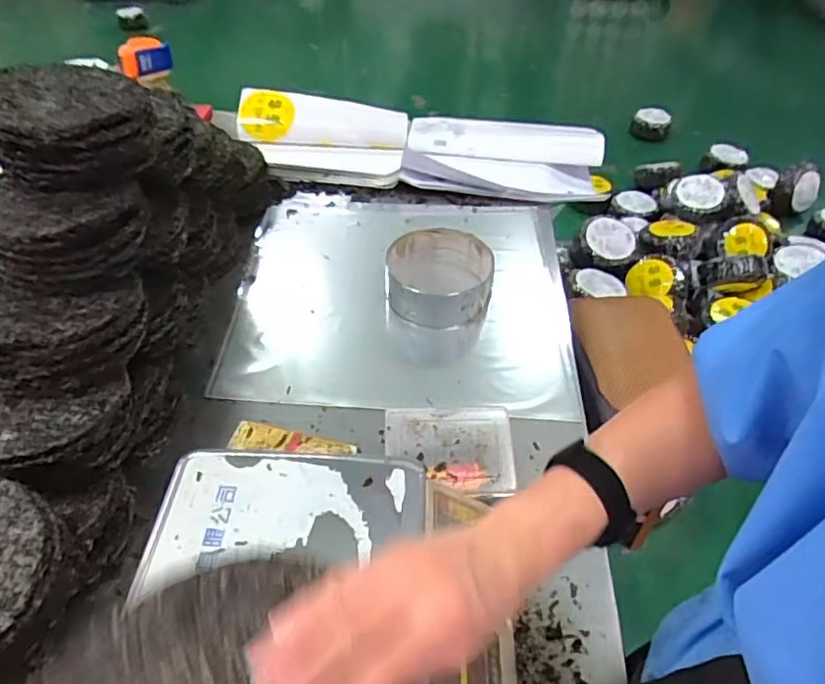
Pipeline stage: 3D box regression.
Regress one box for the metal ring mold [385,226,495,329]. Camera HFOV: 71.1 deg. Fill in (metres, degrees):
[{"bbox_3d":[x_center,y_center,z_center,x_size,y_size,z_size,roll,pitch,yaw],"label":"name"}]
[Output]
[{"bbox_3d":[0.053,-0.128,1.128,0.205,0.110,0.203,0,45,-2],"label":"metal ring mold"}]

